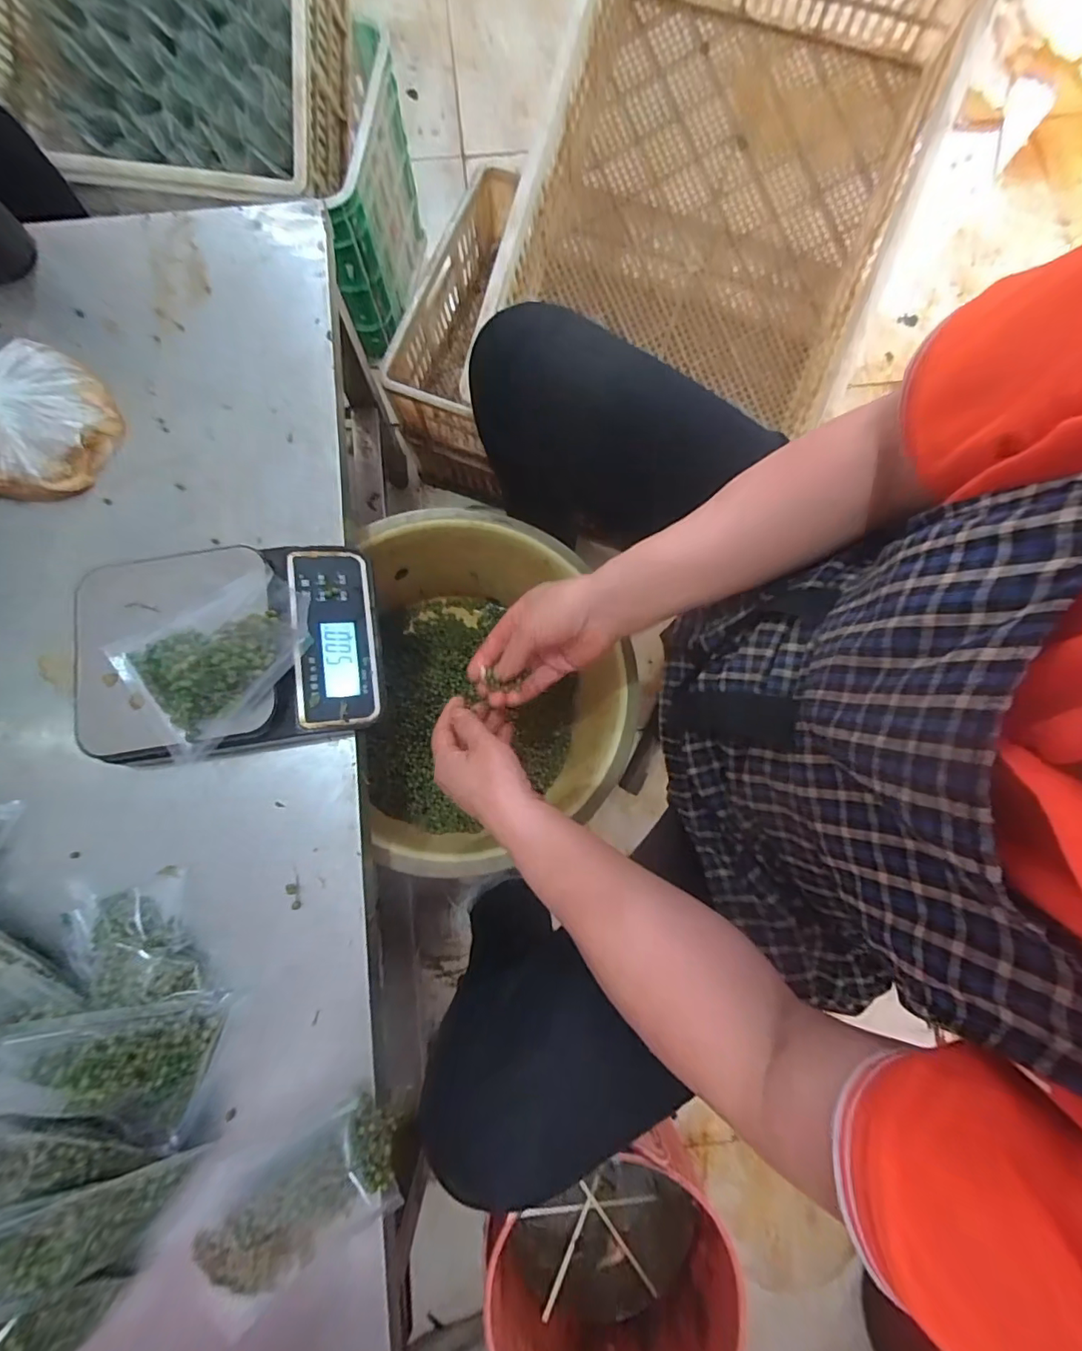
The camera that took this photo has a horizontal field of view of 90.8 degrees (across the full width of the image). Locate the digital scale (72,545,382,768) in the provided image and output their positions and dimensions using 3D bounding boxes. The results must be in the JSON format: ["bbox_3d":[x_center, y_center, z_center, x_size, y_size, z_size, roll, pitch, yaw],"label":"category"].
[{"bbox_3d":[-0.237,-0.018,0.416,0.209,0.059,0.156,-9,80,-3],"label":"digital scale"}]

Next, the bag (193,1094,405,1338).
[{"bbox_3d":[-0.163,0.353,0.355,0.148,0.028,0.082,-37,82,-7],"label":"bag"}]

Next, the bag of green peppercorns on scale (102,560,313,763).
[{"bbox_3d":[-0.227,-0.017,0.369,0.129,0.046,0.094,-33,82,-7],"label":"bag of green peppercorns on scale"}]

